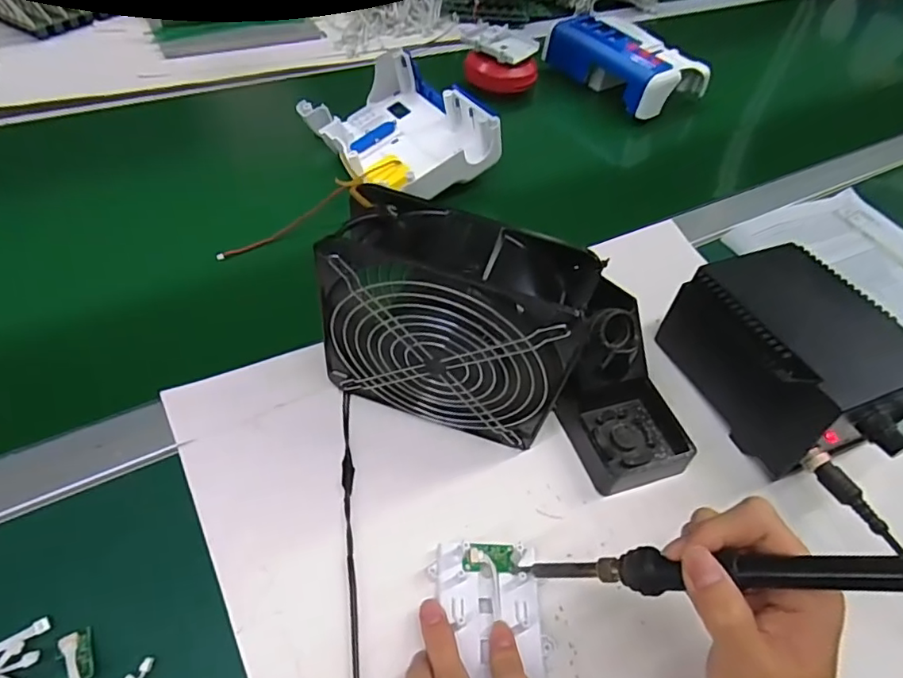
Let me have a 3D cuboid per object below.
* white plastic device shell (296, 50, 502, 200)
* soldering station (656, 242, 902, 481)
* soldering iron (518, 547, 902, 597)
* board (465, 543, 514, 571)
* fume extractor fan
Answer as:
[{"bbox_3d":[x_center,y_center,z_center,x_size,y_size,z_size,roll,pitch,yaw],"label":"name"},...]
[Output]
[{"bbox_3d":[-0.055,-0.219,0.568,0.138,0.062,0.183,-26,59,-25],"label":"white plastic device shell"},{"bbox_3d":[0.256,0.014,0.414,0.120,0.082,0.159,-17,56,-20],"label":"soldering station"},{"bbox_3d":[0.122,0.110,0.260,0.204,0.021,0.020,-20,30,38],"label":"soldering iron"},{"bbox_3d":[0.022,0.130,0.332,0.030,0.004,0.016,5,53,-8],"label":"board"},{"bbox_3d":[-0.003,-0.001,0.356,0.150,0.163,0.060,16,51,5],"label":"fume extractor fan"}]

